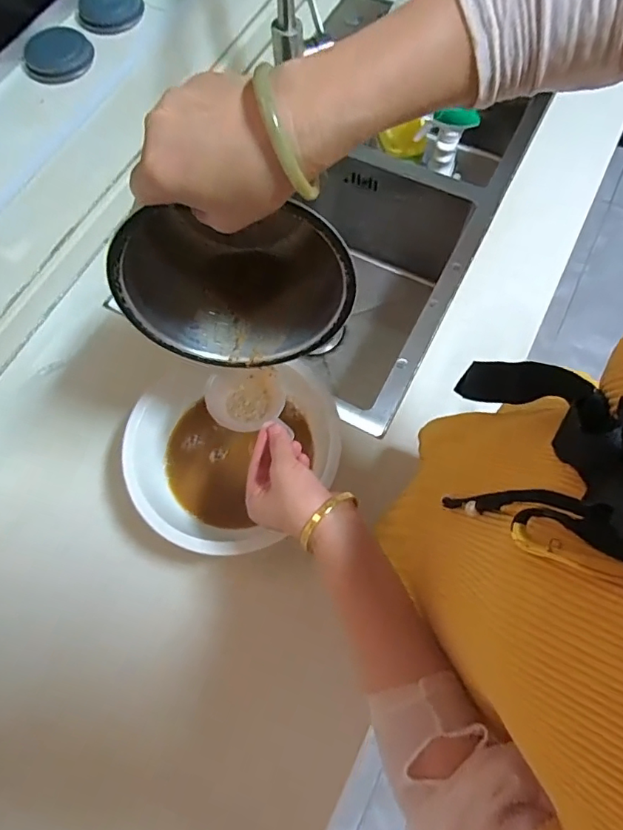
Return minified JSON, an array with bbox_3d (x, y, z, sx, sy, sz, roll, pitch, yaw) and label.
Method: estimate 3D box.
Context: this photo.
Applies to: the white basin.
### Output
[{"bbox_3d":[-0.081,0.037,0.558,0.221,0.081,0.222,-1,70,1],"label":"white basin"}]

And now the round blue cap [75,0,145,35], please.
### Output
[{"bbox_3d":[-0.263,-0.530,0.651,0.085,0.012,0.093,-1,70,1],"label":"round blue cap"}]

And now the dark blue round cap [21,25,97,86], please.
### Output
[{"bbox_3d":[-0.314,-0.445,0.623,0.083,0.019,0.069,-24,71,-7],"label":"dark blue round cap"}]

